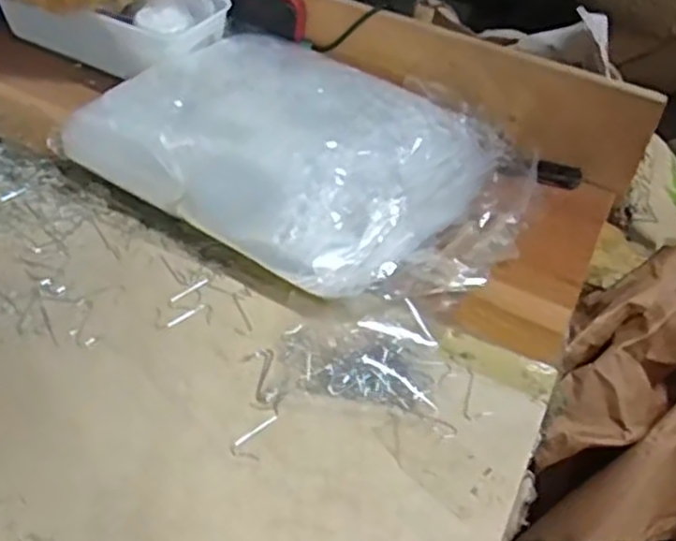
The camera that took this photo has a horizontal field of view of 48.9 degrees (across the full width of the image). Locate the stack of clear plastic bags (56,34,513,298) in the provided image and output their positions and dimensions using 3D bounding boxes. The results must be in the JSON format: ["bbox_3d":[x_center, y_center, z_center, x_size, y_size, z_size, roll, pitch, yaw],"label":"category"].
[{"bbox_3d":[-0.035,-0.096,0.553,0.264,0.065,0.205,31,50,21],"label":"stack of clear plastic bags"}]

